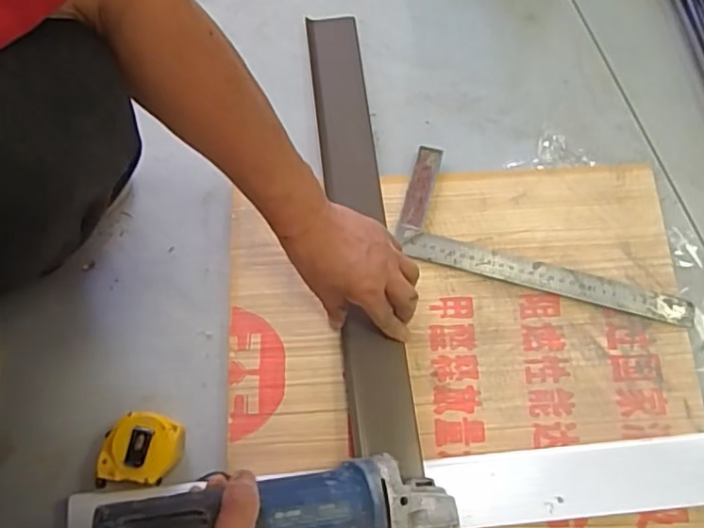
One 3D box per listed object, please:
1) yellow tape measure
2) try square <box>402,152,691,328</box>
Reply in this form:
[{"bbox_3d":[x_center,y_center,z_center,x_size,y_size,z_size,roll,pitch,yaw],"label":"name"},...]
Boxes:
[{"bbox_3d":[-0.189,0.170,0.537,0.065,0.042,0.063,8,72,2],"label":"yellow tape measure"},{"bbox_3d":[0.198,-0.030,0.603,0.294,0.009,0.119,16,72,5],"label":"try square"}]

